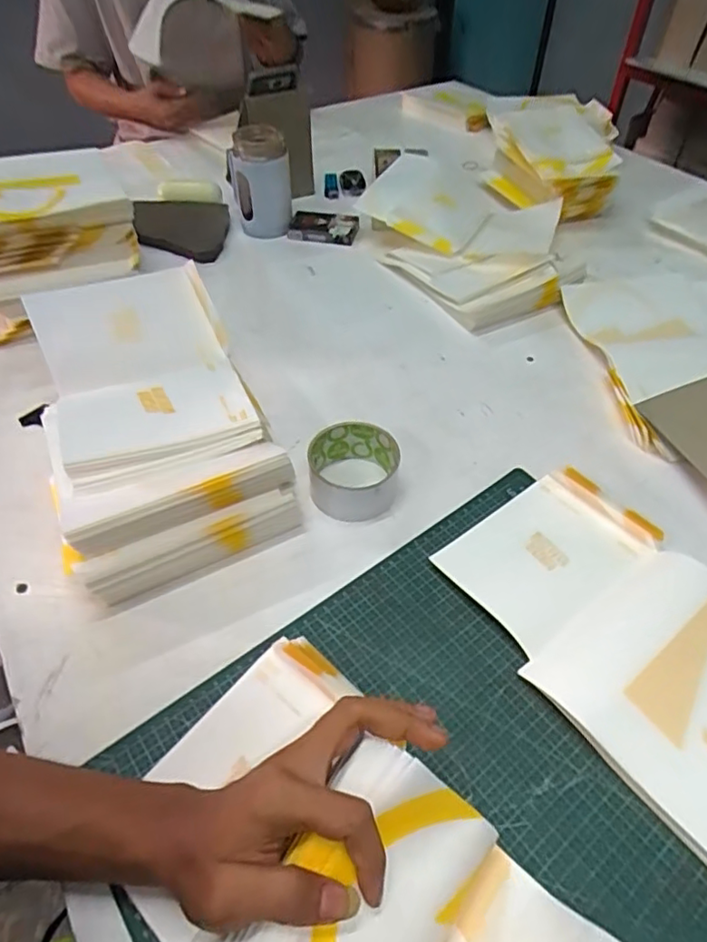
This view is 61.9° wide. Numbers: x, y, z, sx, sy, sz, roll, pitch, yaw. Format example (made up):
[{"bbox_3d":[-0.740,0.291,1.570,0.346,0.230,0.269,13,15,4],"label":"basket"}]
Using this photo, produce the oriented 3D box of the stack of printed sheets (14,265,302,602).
[{"bbox_3d":[-0.187,-0.052,0.542,0.177,0.091,0.296,-19,51,-17],"label":"stack of printed sheets"}]

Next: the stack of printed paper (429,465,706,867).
[{"bbox_3d":[0.229,0.137,0.426,0.176,0.033,0.345,-30,54,-24],"label":"stack of printed paper"}]

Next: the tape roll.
[{"bbox_3d":[0.000,-0.003,0.535,0.080,0.046,0.074,0,48,0],"label":"tape roll"}]

